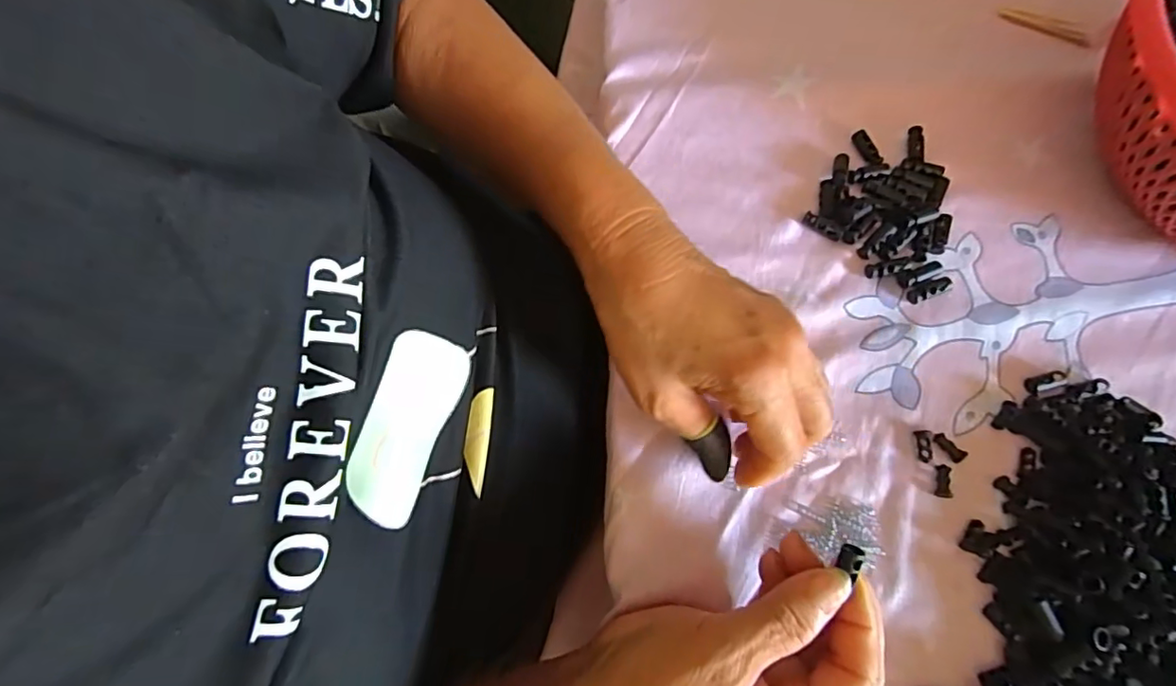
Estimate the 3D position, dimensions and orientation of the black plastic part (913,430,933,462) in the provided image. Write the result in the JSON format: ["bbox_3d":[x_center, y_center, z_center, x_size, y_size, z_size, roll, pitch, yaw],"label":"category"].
[{"bbox_3d":[0.180,0.055,0.300,0.008,0.006,0.017,-5,86,-1],"label":"black plastic part"}]

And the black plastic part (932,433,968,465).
[{"bbox_3d":[0.192,0.056,0.298,0.007,0.006,0.017,-36,75,-11],"label":"black plastic part"}]

